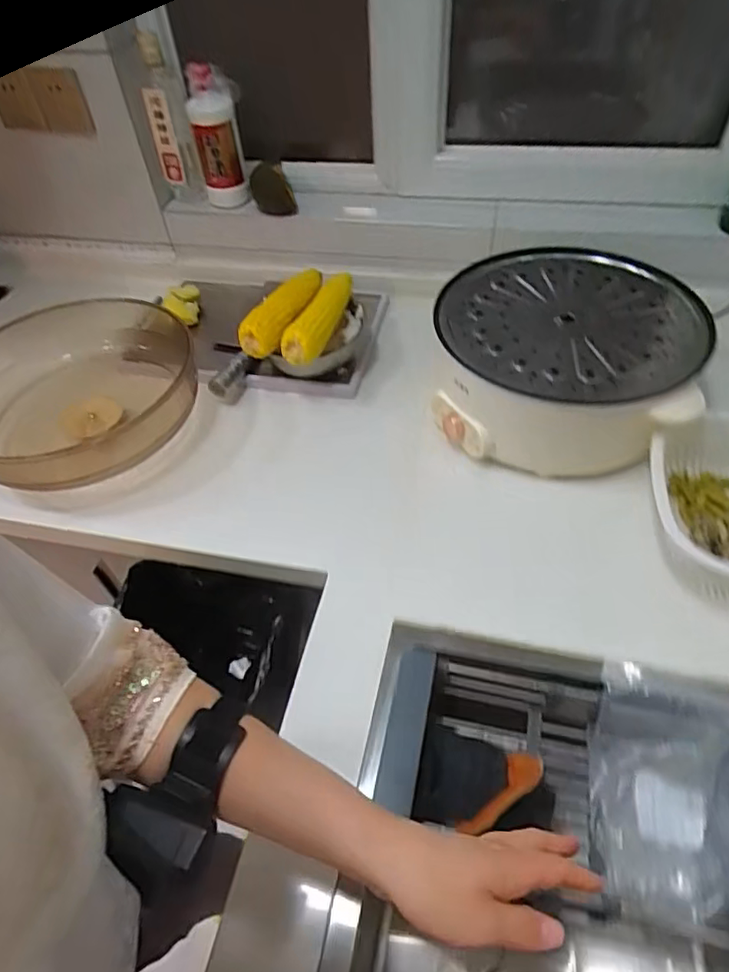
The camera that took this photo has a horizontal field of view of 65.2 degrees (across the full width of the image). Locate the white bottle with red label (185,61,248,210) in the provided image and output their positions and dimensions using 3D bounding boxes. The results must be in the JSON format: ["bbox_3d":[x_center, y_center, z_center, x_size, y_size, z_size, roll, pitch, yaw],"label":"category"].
[{"bbox_3d":[-0.222,-0.526,0.879,0.077,0.200,0.076,-12,50,-6],"label":"white bottle with red label"}]

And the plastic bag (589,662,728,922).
[{"bbox_3d":[0.286,0.291,0.543,0.158,0.103,0.190,24,55,22],"label":"plastic bag"}]

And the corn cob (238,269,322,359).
[{"bbox_3d":[-0.114,-0.257,0.822,0.058,0.045,0.176,15,53,16],"label":"corn cob"}]

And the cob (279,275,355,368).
[{"bbox_3d":[-0.055,-0.238,0.811,0.052,0.050,0.179,17,53,18],"label":"cob"}]

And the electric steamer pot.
[{"bbox_3d":[0.265,-0.173,0.774,0.313,0.146,0.310,-2,50,2],"label":"electric steamer pot"}]

